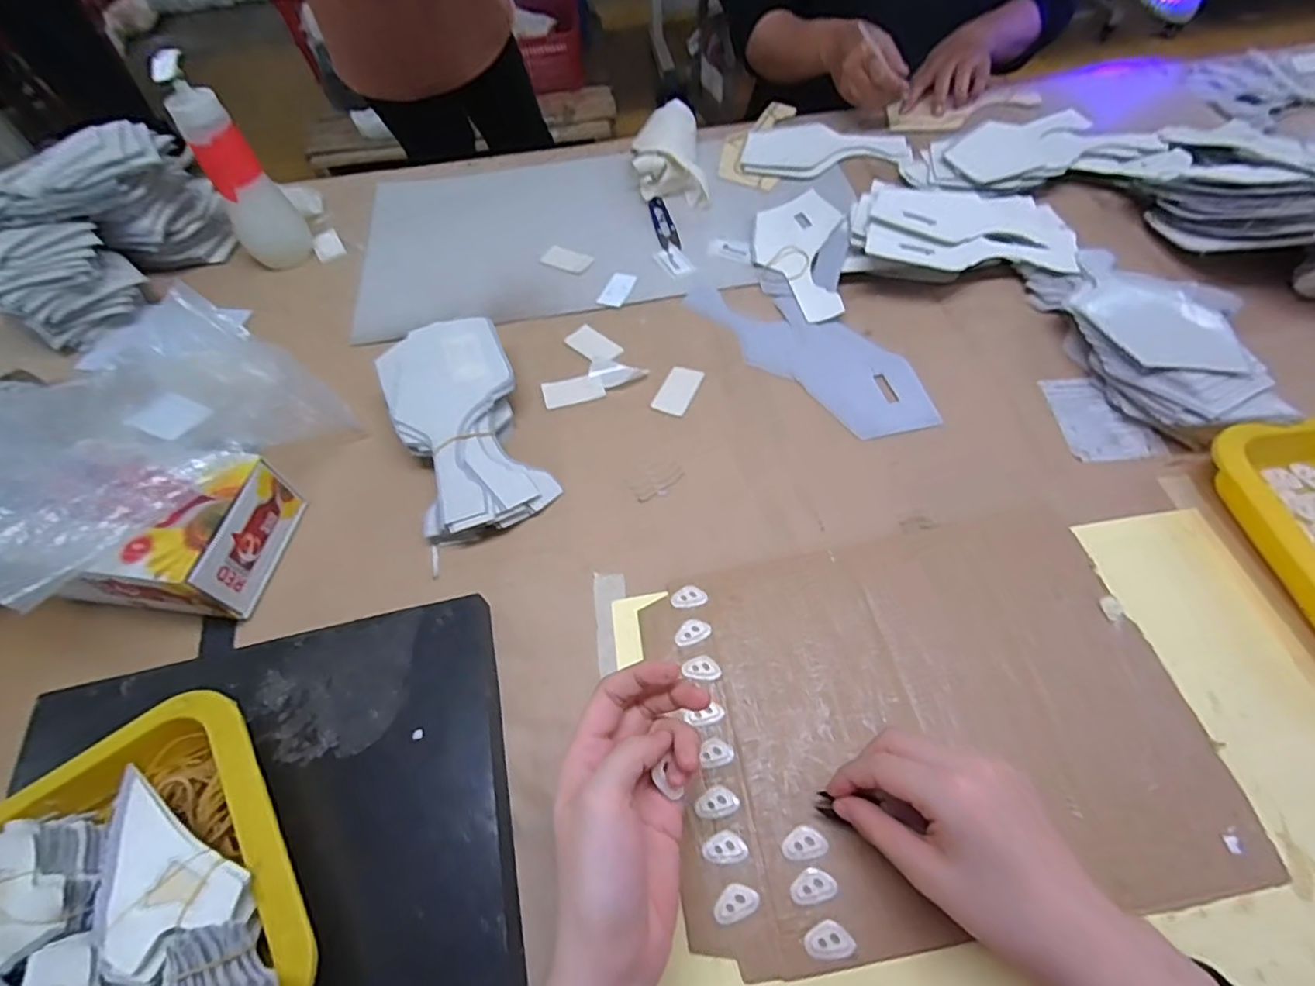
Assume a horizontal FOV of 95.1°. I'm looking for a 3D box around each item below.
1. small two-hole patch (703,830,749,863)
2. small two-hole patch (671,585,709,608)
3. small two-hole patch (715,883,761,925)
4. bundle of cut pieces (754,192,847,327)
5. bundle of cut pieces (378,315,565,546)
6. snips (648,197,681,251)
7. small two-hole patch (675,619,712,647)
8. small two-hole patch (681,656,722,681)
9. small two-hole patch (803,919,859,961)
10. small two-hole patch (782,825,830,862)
[{"bbox_3d":[0.040,0.207,0.352,0.025,0.004,0.016,-6,58,0],"label":"small two-hole patch"},{"bbox_3d":[0.023,0.076,0.442,0.026,0.004,0.016,-11,58,-3],"label":"small two-hole patch"},{"bbox_3d":[0.044,0.230,0.338,0.026,0.004,0.017,-20,59,-8],"label":"small two-hole patch"},{"bbox_3d":[0.148,-0.256,0.630,0.088,0.025,0.200,4,58,6],"label":"bundle of cut pieces"},{"bbox_3d":[-0.163,-0.058,0.508,0.105,0.050,0.195,-23,59,-10],"label":"bundle of cut pieces"},{"bbox_3d":[0.006,-0.312,0.693,0.023,0.005,0.093,-12,58,-4],"label":"snips"},{"bbox_3d":[0.024,0.098,0.426,0.026,0.004,0.016,-22,59,-9],"label":"small two-hole patch"},{"bbox_3d":[0.031,0.120,0.410,0.026,0.005,0.015,7,59,8],"label":"small two-hole patch"},{"bbox_3d":[0.093,0.242,0.325,0.025,0.004,0.018,-16,58,-6],"label":"small two-hole patch"},{"bbox_3d":[0.085,0.203,0.349,0.025,0.004,0.017,-17,59,-7],"label":"small two-hole patch"}]

